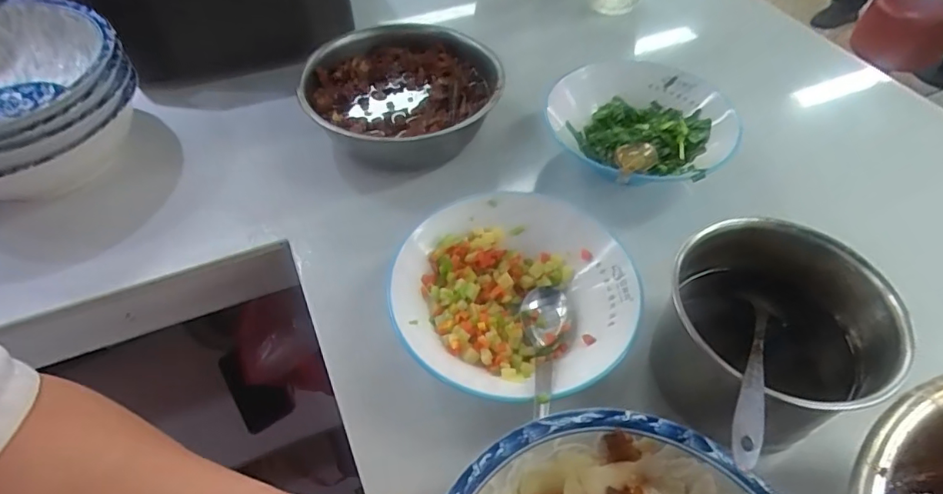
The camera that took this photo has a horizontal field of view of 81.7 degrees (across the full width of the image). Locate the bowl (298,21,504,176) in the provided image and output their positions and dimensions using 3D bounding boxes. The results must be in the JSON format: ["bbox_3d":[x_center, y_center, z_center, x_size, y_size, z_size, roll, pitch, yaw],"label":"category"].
[{"bbox_3d":[-0.071,-0.161,0.588,0.197,0.073,0.176,8,50,6],"label":"bowl"}]

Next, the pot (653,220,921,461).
[{"bbox_3d":[0.216,0.060,0.401,0.130,0.113,0.123,0,50,0],"label":"pot"}]

